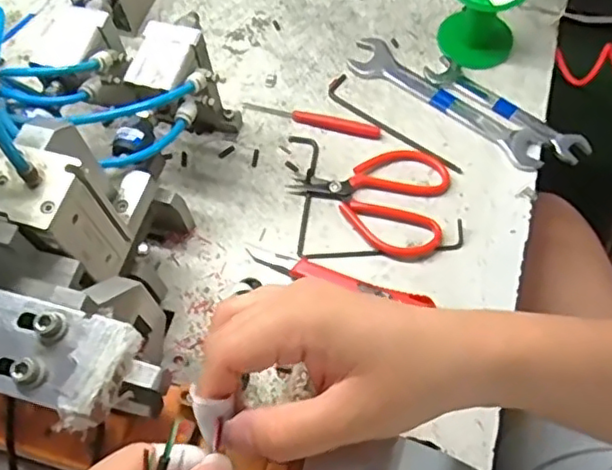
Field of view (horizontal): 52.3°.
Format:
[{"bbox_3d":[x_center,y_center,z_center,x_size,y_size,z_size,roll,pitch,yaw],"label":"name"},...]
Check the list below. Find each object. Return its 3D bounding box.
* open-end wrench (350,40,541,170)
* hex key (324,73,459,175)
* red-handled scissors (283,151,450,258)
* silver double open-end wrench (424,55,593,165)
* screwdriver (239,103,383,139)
[{"bbox_3d":[0.123,-0.119,0.555,0.197,0.006,0.041,38,71,18],"label":"open-end wrench"},{"bbox_3d":[0.073,-0.093,0.539,0.024,0.004,0.142,-39,69,-15],"label":"hex key"},{"bbox_3d":[0.050,-0.032,0.507,0.124,0.006,0.092,10,65,7],"label":"red-handled scissors"},{"bbox_3d":[0.175,-0.111,0.545,0.154,0.005,0.029,37,71,18],"label":"silver double open-end wrench"},{"bbox_3d":[0.004,-0.104,0.553,0.125,0.007,0.014,12,65,8],"label":"screwdriver"}]

